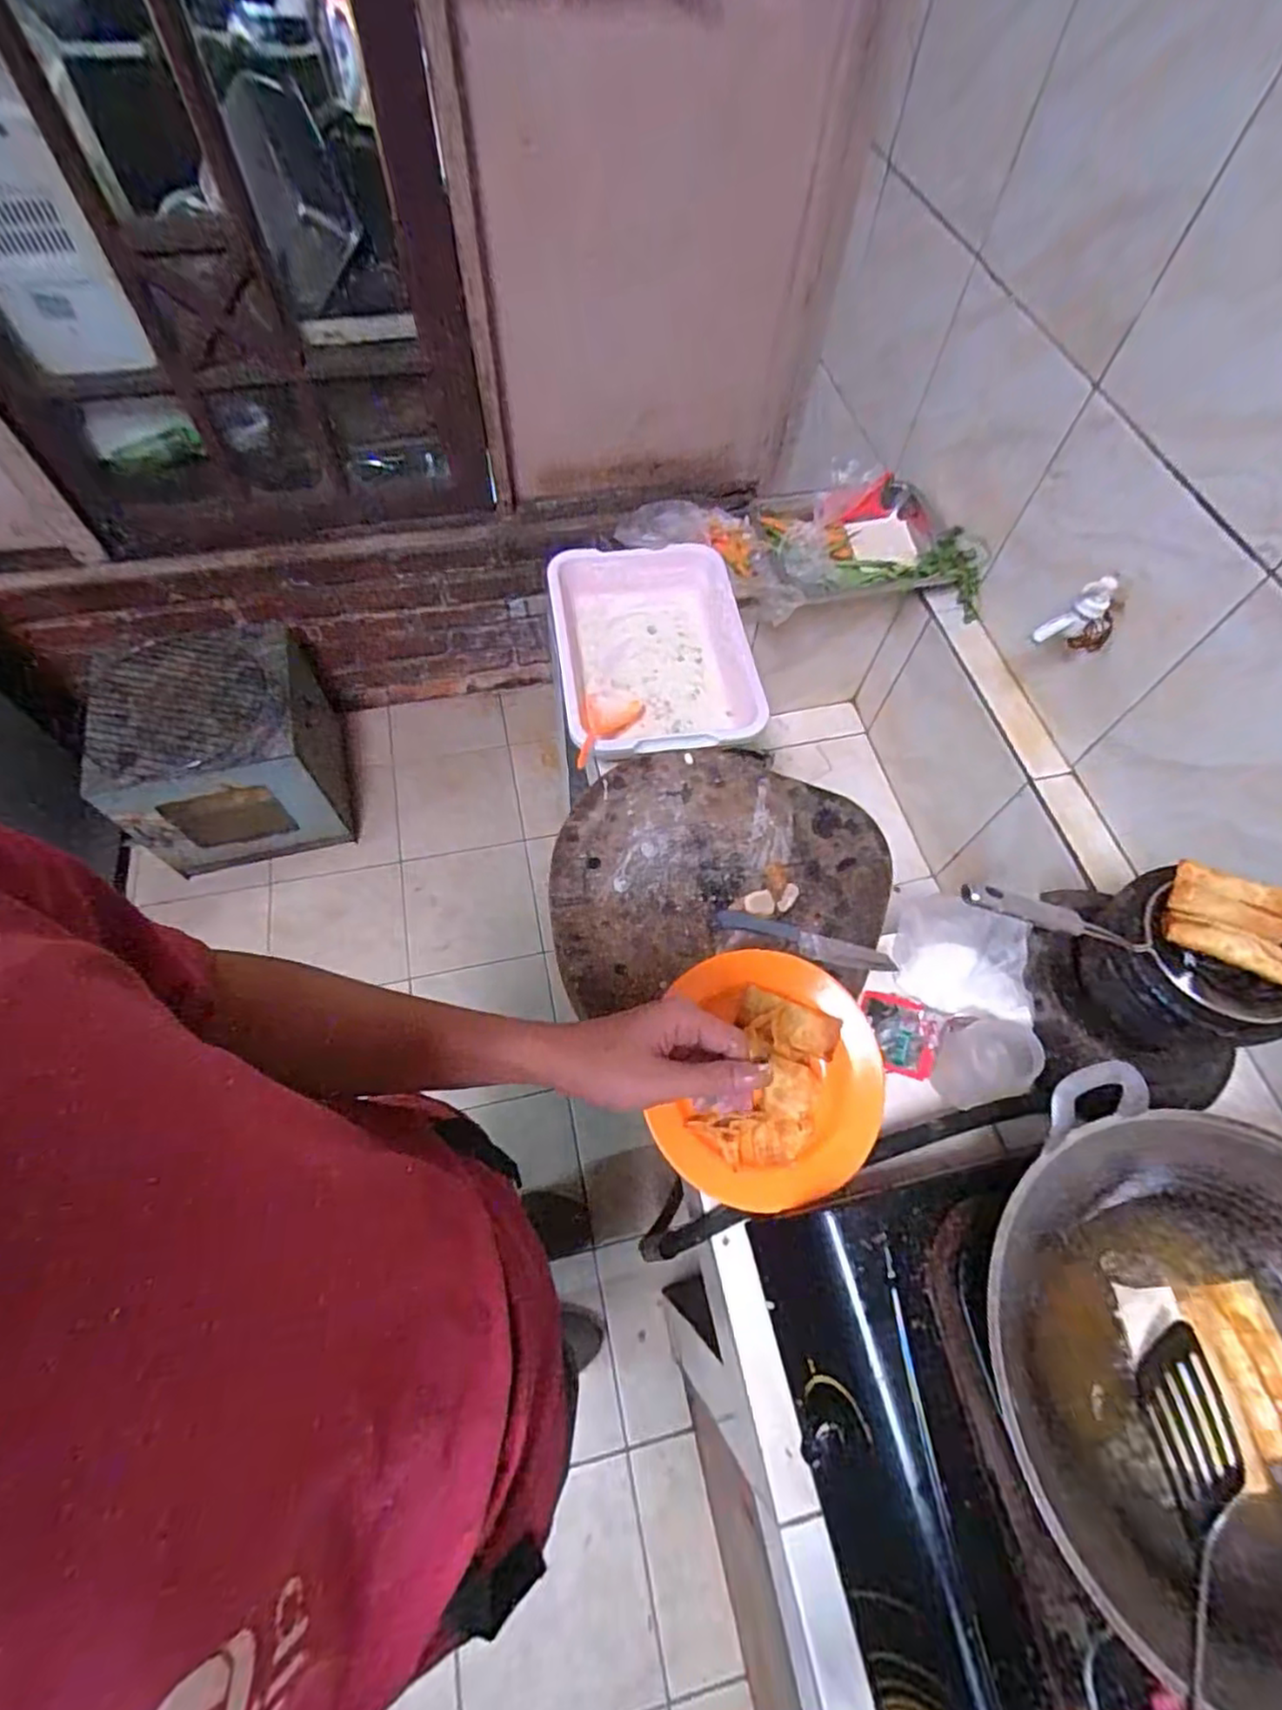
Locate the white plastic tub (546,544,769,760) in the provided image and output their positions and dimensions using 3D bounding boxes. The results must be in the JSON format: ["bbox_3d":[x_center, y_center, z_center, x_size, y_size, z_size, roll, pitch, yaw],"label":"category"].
[{"bbox_3d":[0.019,-0.269,0.898,0.253,0.086,0.340,-6,63,-6],"label":"white plastic tub"}]

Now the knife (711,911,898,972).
[{"bbox_3d":[0.167,0.087,0.693,0.180,0.009,0.027,18,63,6],"label":"knife"}]

